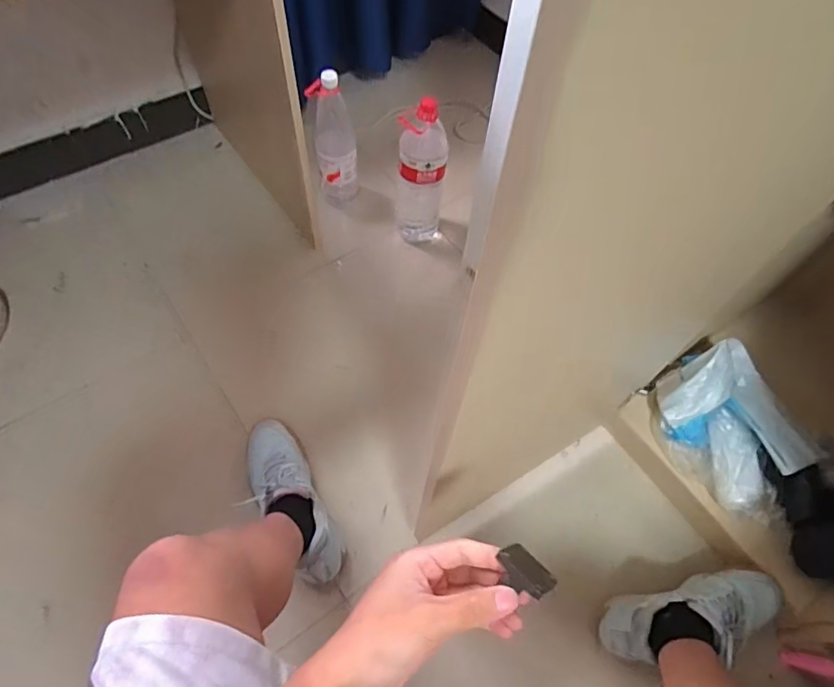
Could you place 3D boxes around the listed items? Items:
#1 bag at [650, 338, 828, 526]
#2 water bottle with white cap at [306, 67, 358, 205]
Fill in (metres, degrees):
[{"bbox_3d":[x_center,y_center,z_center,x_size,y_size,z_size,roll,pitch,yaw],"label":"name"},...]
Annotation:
[{"bbox_3d":[0.535,0.135,0.864,0.210,0.093,0.265,-33,68,-19],"label":"bag"},{"bbox_3d":[-0.187,-0.453,1.187,0.088,0.303,0.082,-1,61,-4],"label":"water bottle with white cap"}]

